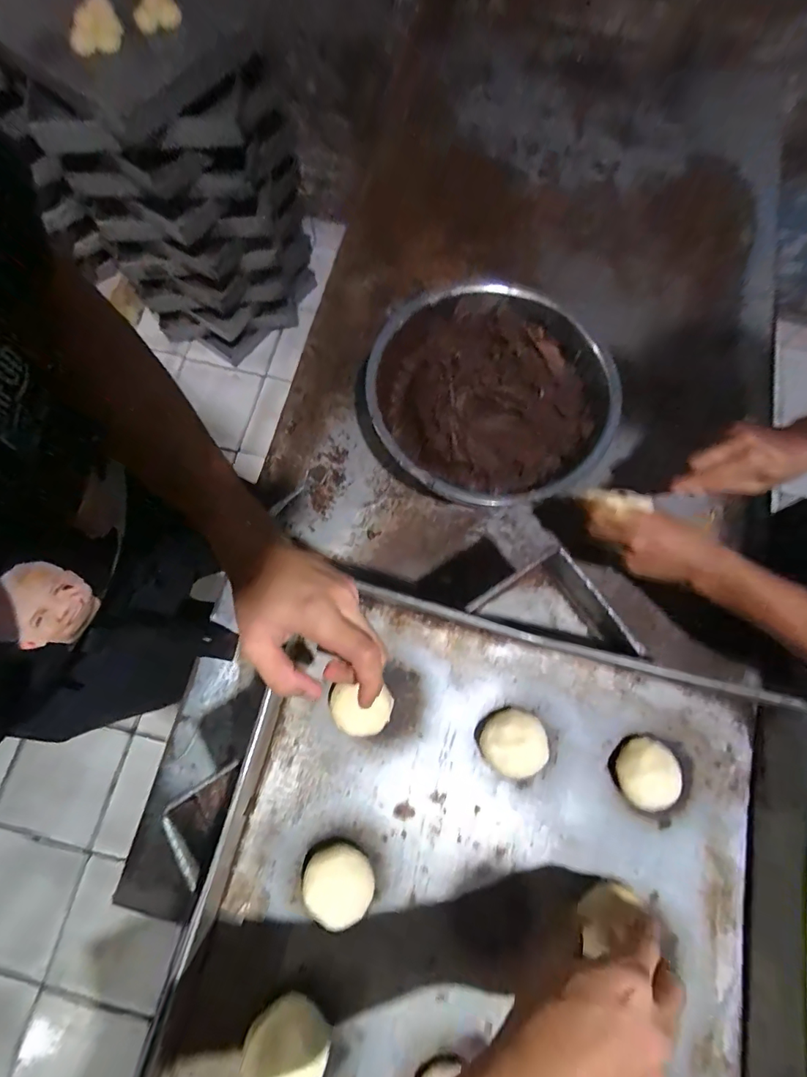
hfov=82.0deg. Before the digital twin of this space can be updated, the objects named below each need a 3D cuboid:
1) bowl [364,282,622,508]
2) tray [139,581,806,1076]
[{"bbox_3d":[0.109,-0.211,0.701,0.332,0.127,0.327,0,75,-1],"label":"bowl"},{"bbox_3d":[0.091,0.321,0.374,0.501,0.076,0.480,17,75,3],"label":"tray"}]

